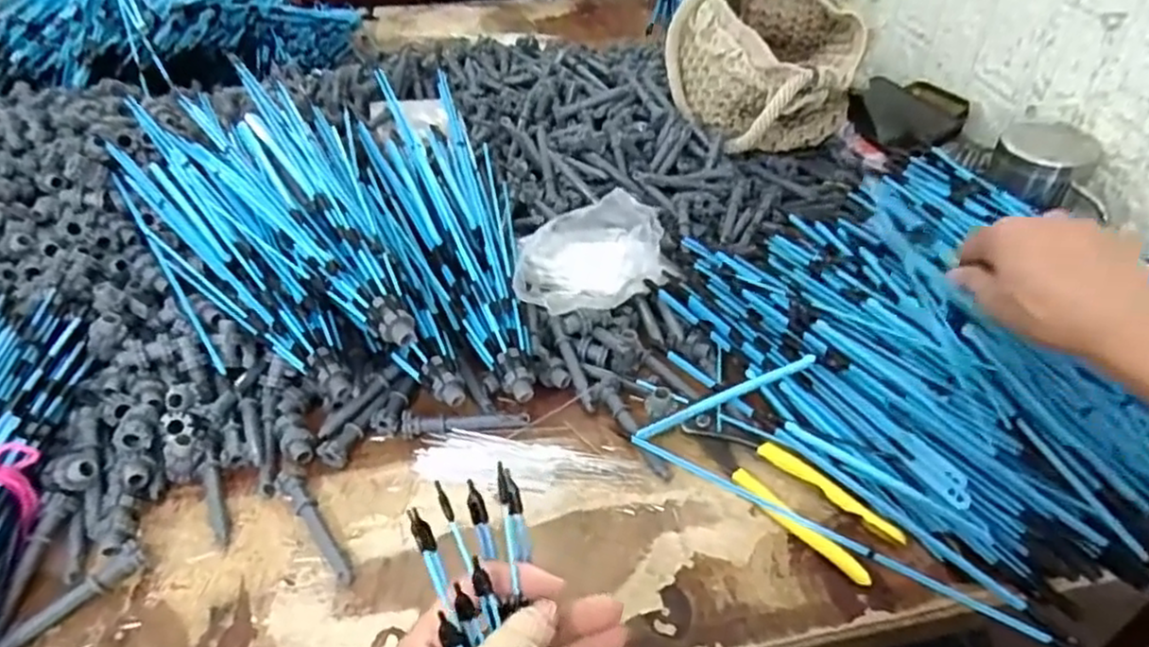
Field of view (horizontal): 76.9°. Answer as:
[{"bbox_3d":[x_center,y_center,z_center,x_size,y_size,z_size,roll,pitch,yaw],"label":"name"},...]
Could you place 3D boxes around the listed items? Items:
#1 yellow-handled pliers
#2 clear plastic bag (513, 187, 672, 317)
[{"bbox_3d":[0.147,0.114,0.509,0.051,0.020,0.157,-31,50,-29],"label":"yellow-handled pliers"},{"bbox_3d":[0.004,-0.058,0.626,0.158,0.046,0.101,-30,50,-28],"label":"clear plastic bag"}]

